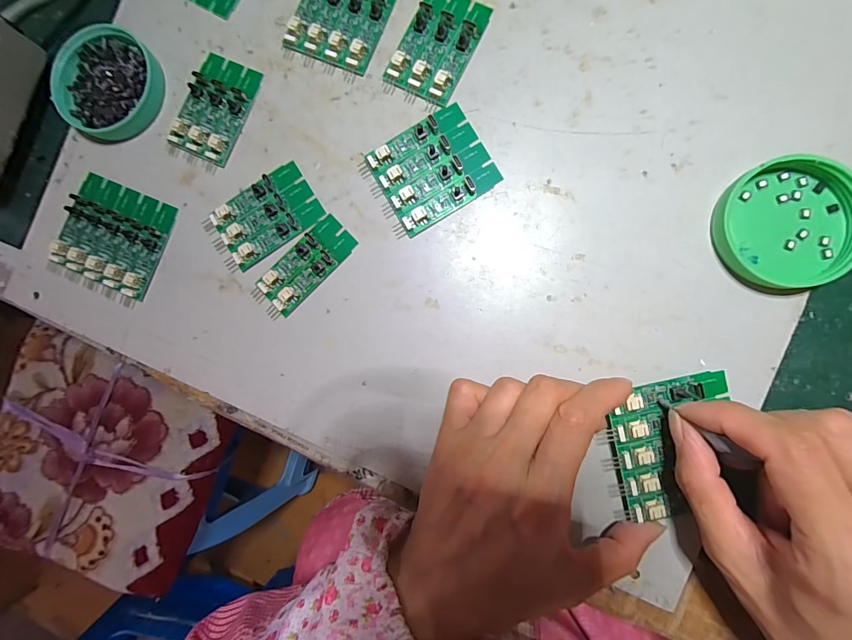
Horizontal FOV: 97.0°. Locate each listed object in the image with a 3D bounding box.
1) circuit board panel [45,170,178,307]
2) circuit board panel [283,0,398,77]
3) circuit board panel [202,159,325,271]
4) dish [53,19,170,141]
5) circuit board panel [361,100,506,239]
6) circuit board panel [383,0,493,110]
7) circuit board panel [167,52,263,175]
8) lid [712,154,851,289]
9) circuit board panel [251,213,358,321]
[{"bbox_3d":[-0.197,-0.051,0.235,0.063,0.009,0.066,23,92,6],"label":"circuit board panel"},{"bbox_3d":[-0.050,-0.186,0.226,0.055,0.008,0.063,24,92,6],"label":"circuit board panel"},{"bbox_3d":[-0.096,-0.063,0.226,0.062,0.008,0.042,-33,86,5],"label":"circuit board panel"},{"bbox_3d":[-0.199,-0.147,0.236,0.066,0.012,0.064,0,89,6],"label":"dish"},{"bbox_3d":[0.004,-0.087,0.216,0.062,0.008,0.054,-30,86,5],"label":"circuit board panel"},{"bbox_3d":[0.006,-0.159,0.218,0.040,0.008,0.066,28,92,6],"label":"circuit board panel"},{"bbox_3d":[-0.132,-0.129,0.233,0.040,0.006,0.068,24,92,6],"label":"circuit board panel"},{"bbox_3d":[0.184,-0.048,0.191,0.062,0.016,0.060,0,89,6],"label":"lid"},{"bbox_3d":[-0.073,-0.030,0.223,0.067,0.009,0.026,-44,85,4],"label":"circuit board panel"}]

